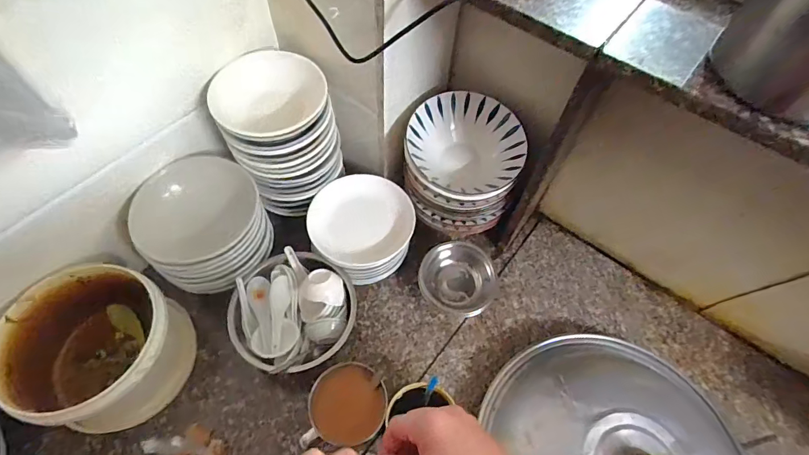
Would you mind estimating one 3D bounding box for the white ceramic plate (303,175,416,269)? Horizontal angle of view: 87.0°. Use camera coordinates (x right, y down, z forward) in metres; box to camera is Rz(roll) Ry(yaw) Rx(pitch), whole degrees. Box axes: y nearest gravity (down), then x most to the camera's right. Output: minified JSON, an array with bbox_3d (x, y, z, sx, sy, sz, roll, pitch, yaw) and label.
[{"bbox_3d":[-0.073,-0.014,0.720,0.170,0.061,0.142,-7,59,-8],"label":"white ceramic plate"}]

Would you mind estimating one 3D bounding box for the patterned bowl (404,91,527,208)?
[{"bbox_3d":[0.095,-0.128,0.697,0.182,0.072,0.184,1,58,-2],"label":"patterned bowl"}]

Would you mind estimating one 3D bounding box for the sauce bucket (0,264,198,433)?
[{"bbox_3d":[-0.442,0.175,0.622,0.216,0.128,0.199,1,58,-2],"label":"sauce bucket"}]

